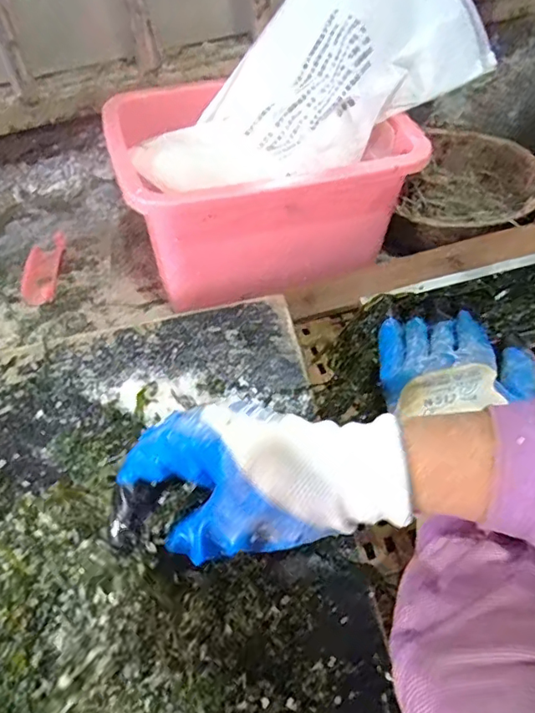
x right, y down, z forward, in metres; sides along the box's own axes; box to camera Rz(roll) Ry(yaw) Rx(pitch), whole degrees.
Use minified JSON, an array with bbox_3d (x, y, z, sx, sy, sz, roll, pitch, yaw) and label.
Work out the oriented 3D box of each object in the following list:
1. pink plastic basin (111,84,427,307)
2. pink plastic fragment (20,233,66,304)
[{"bbox_3d":[-0.003,-0.173,0.564,0.267,0.161,0.199,-16,46,-10],"label":"pink plastic basin"},{"bbox_3d":[-0.245,-0.094,0.584,0.039,0.013,0.109,-8,45,-2],"label":"pink plastic fragment"}]

